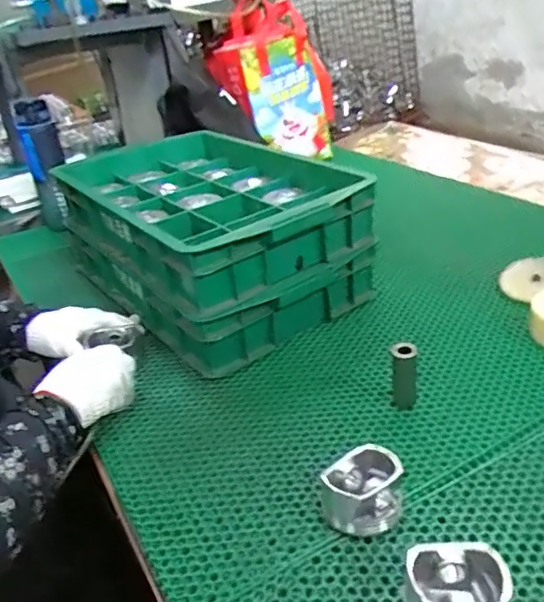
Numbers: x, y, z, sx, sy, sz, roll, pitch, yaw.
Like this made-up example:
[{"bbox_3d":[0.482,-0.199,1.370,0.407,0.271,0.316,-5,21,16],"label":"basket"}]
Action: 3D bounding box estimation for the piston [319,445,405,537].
[{"bbox_3d":[0.089,0.183,0.566,0.076,0.053,0.070,-6,30,3],"label":"piston"}]

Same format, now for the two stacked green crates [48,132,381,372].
[{"bbox_3d":[-0.101,-0.119,0.980,0.348,0.198,0.514,-25,34,-28],"label":"two stacked green crates"}]

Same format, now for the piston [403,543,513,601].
[{"bbox_3d":[0.146,0.232,0.466,0.075,0.048,0.061,-2,30,10],"label":"piston"}]

